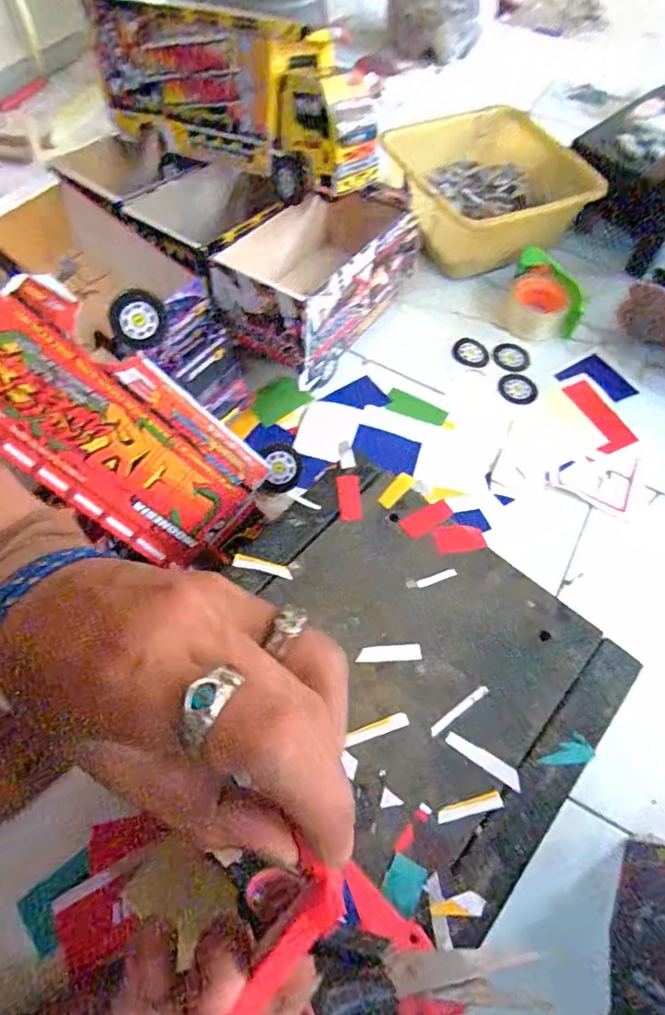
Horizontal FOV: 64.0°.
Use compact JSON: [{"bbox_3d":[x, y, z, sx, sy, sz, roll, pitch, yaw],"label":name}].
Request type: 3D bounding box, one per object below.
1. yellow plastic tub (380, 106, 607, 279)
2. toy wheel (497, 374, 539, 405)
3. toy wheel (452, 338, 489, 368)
[{"bbox_3d":[0.242,-0.503,0.871,0.279,0.135,0.261,-9,63,-6],"label":"yellow plastic tub"},{"bbox_3d":[0.264,-0.169,0.759,0.055,0.006,0.051,0,62,-1],"label":"toy wheel"},{"bbox_3d":[0.203,-0.227,0.781,0.053,0.008,0.049,0,62,-1],"label":"toy wheel"}]

